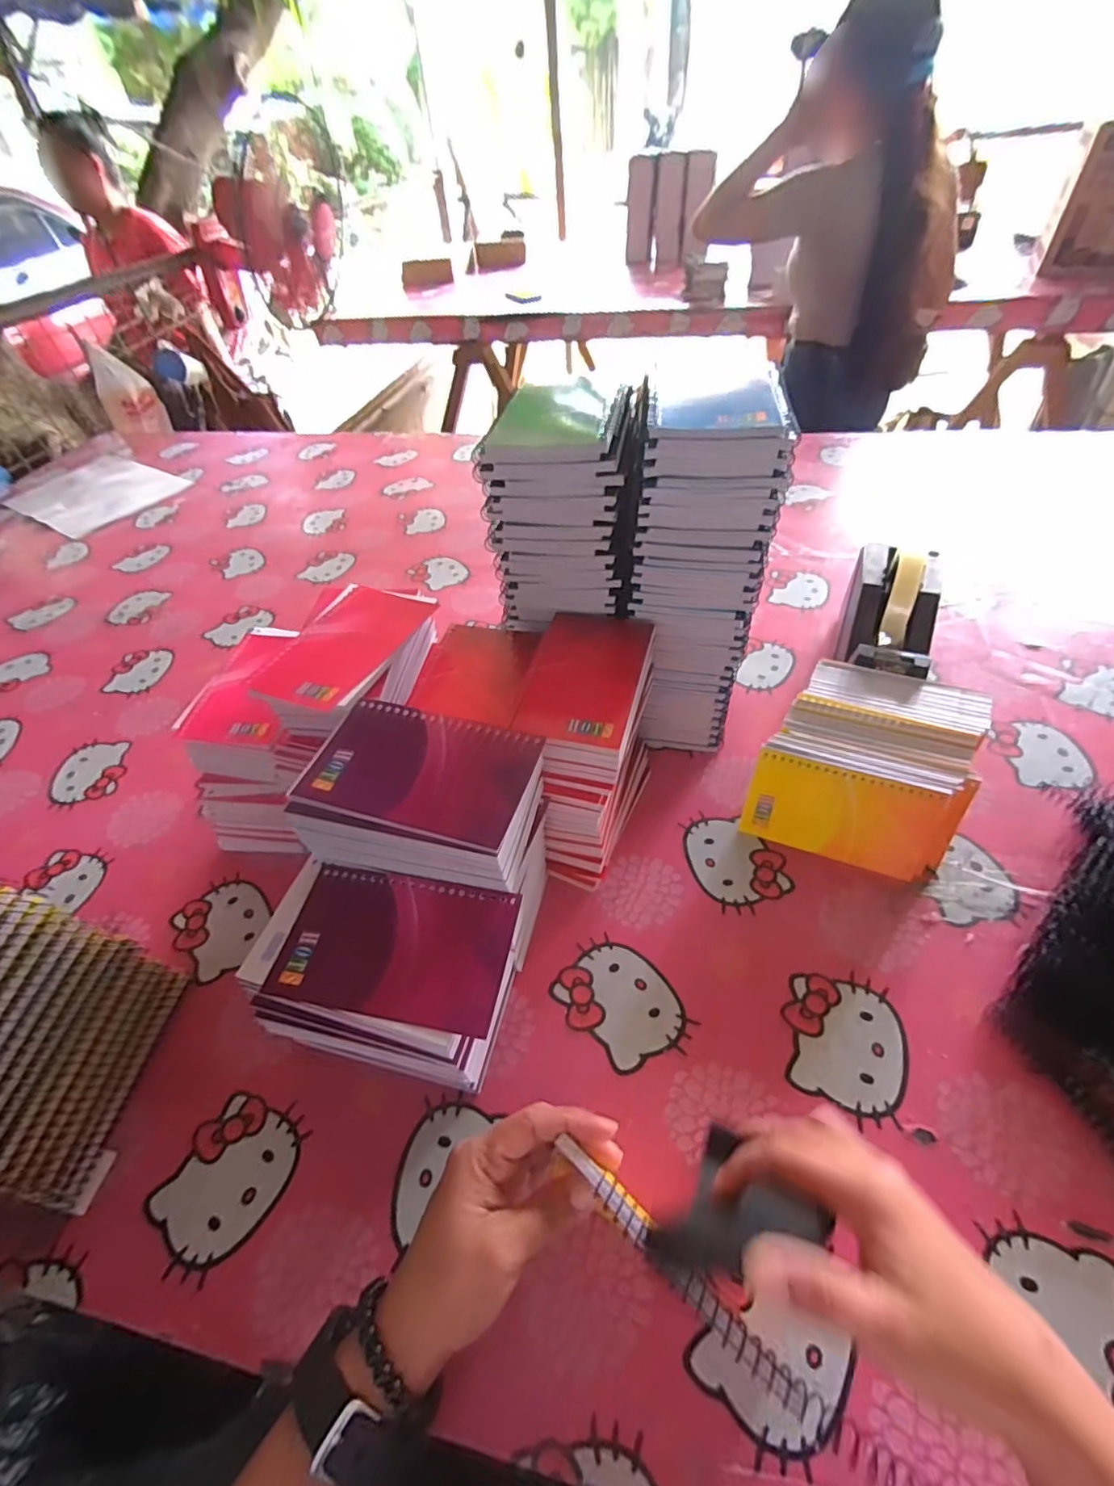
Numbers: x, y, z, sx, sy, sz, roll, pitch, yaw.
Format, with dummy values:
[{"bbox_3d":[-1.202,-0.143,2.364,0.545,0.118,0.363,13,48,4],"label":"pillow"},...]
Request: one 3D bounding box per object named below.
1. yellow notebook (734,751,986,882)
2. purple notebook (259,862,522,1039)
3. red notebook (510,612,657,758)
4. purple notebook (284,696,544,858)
[{"bbox_3d":[0.227,0.055,0.447,0.148,0.081,0.014,12,26,19],"label":"yellow notebook"},{"bbox_3d":[-0.092,0.113,0.327,0.129,0.008,0.077,5,50,11],"label":"purple notebook"},{"bbox_3d":[0.022,-0.051,0.417,0.081,0.012,0.134,8,50,13],"label":"red notebook"},{"bbox_3d":[-0.081,0.015,0.340,0.129,0.007,0.077,13,60,10],"label":"purple notebook"}]

